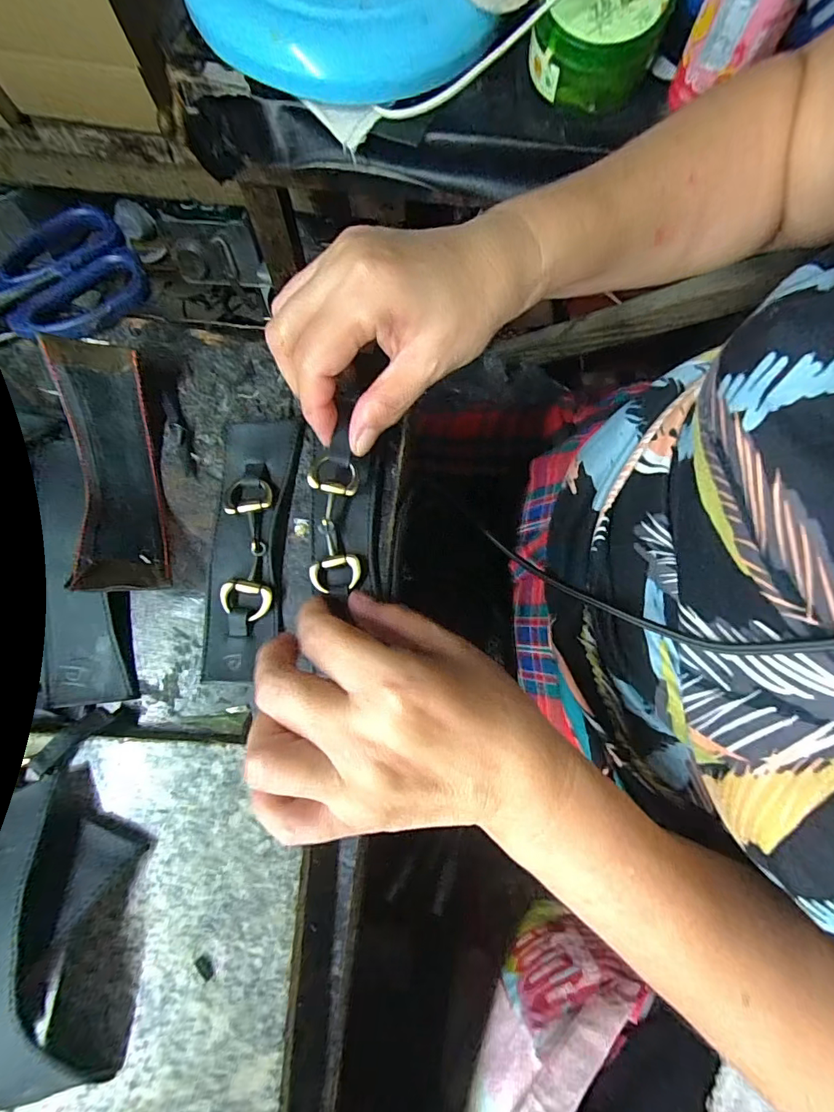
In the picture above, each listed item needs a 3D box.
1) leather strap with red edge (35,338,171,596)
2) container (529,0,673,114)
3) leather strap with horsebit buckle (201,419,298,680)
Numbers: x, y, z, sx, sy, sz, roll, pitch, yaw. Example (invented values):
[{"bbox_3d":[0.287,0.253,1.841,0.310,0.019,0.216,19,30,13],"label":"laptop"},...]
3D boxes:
[{"bbox_3d":[-0.149,-0.041,0.238,0.034,0.047,0.123,-12,80,-1],"label":"leather strap with red edge"},{"bbox_3d":[0.149,-0.432,0.388,0.097,0.064,0.089,0,80,1],"label":"container"},{"bbox_3d":[-0.087,-0.005,0.247,0.036,0.015,0.134,3,80,1],"label":"leather strap with horsebit buckle"}]

